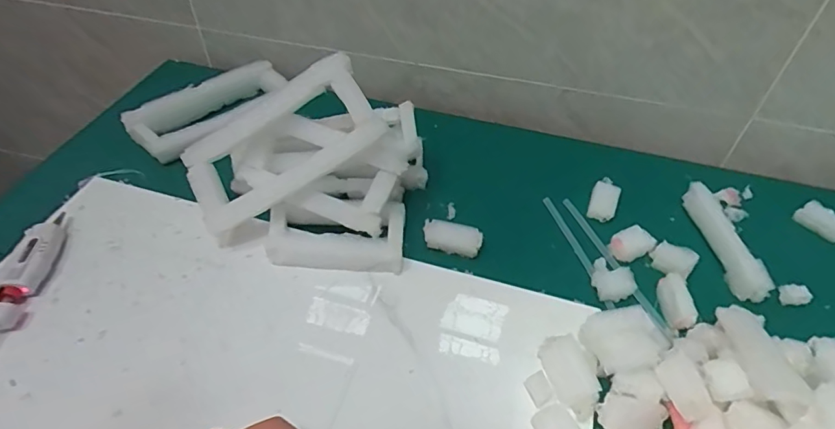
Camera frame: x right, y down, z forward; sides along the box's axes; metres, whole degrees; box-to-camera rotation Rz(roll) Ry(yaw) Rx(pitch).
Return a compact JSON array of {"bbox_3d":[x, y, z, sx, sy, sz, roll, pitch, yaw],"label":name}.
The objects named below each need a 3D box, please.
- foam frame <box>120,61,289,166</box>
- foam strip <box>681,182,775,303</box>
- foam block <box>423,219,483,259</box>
[{"bbox_3d":[-0.272,-0.148,0.665,0.072,0.034,0.210,33,56,25],"label":"foam frame"},{"bbox_3d":[0.341,0.026,0.561,0.032,0.021,0.153,-3,49,-4],"label":"foam strip"},{"bbox_3d":[0.038,0.025,0.546,0.062,0.020,0.027,15,50,11],"label":"foam block"}]

